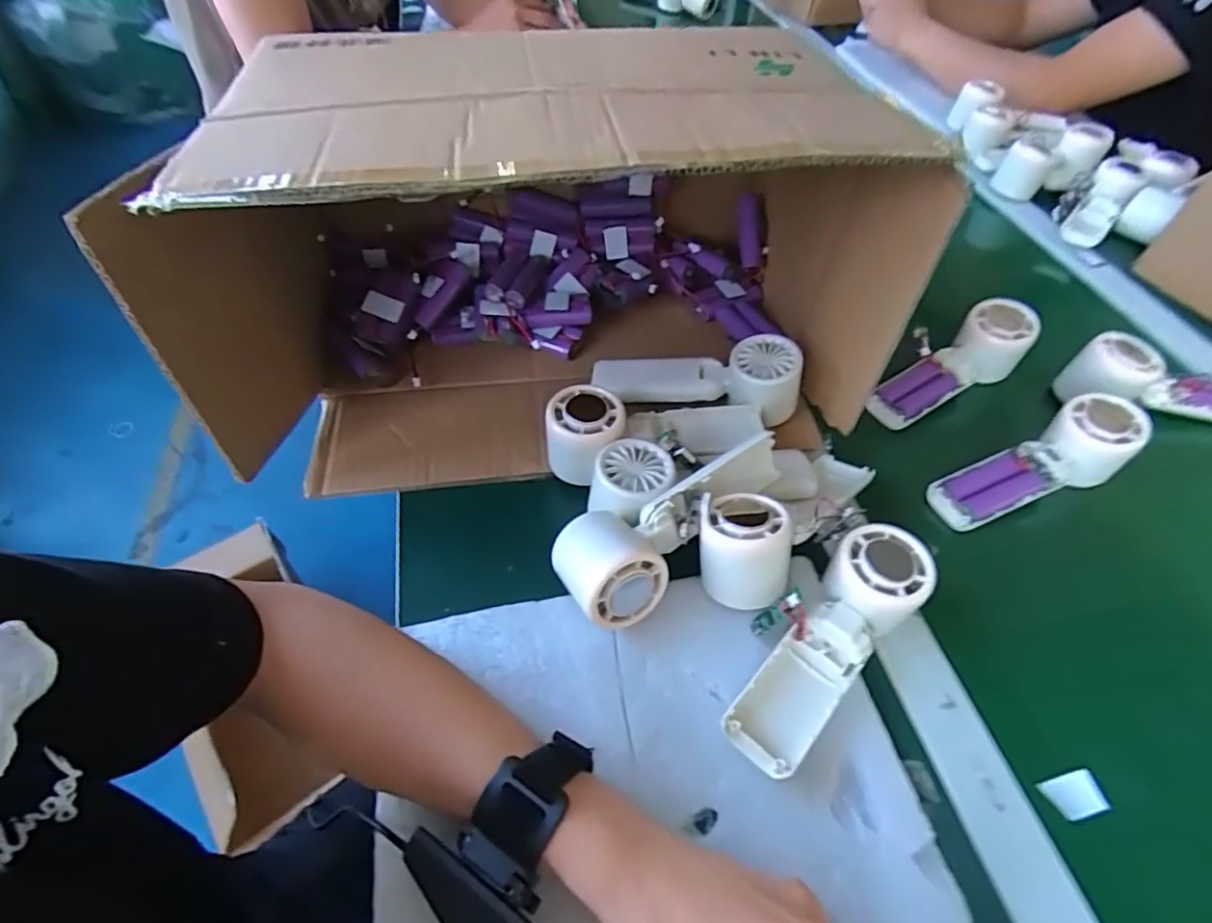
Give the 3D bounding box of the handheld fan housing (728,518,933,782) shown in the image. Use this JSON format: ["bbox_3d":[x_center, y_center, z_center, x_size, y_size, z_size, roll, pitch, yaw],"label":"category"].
[{"bbox_3d":[0.132,0.108,0.360,0.060,0.044,0.167,37,71,23],"label":"handheld fan housing"}]

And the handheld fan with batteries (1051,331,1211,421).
[{"bbox_3d":[0.485,-0.071,0.516,0.167,0.052,0.046,6,51,1],"label":"handheld fan with batteries"}]

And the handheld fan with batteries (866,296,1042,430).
[{"bbox_3d":[0.301,-0.085,0.529,0.177,0.043,0.069,-32,59,-9],"label":"handheld fan with batteries"}]

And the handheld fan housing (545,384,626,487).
[{"bbox_3d":[-0.015,-0.017,0.443,0.053,0.061,0.054,2,51,-3],"label":"handheld fan housing"}]

